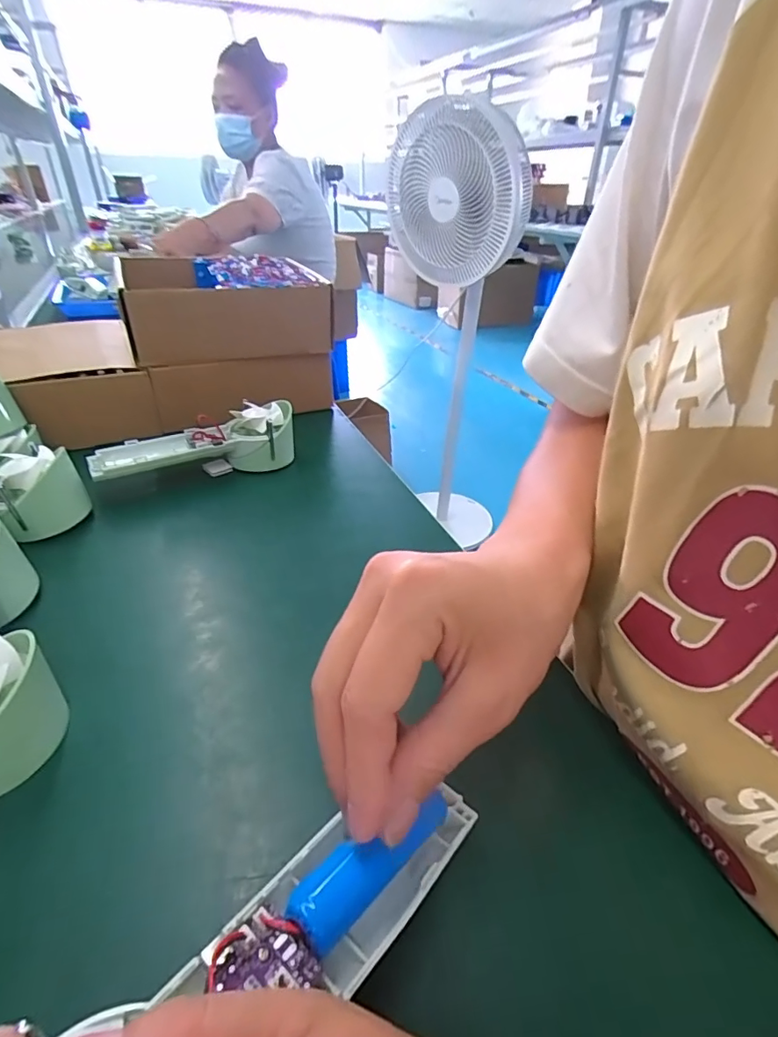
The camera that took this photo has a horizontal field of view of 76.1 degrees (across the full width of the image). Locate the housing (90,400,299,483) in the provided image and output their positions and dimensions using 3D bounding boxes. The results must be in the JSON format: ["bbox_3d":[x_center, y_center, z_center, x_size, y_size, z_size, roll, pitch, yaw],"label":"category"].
[{"bbox_3d":[-0.169,-0.064,0.450,0.176,0.045,0.060,-16,36,-22],"label":"housing"}]

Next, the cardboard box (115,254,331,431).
[{"bbox_3d":[-0.192,-0.225,0.591,0.202,0.144,0.227,-14,36,-20],"label":"cardboard box"}]

